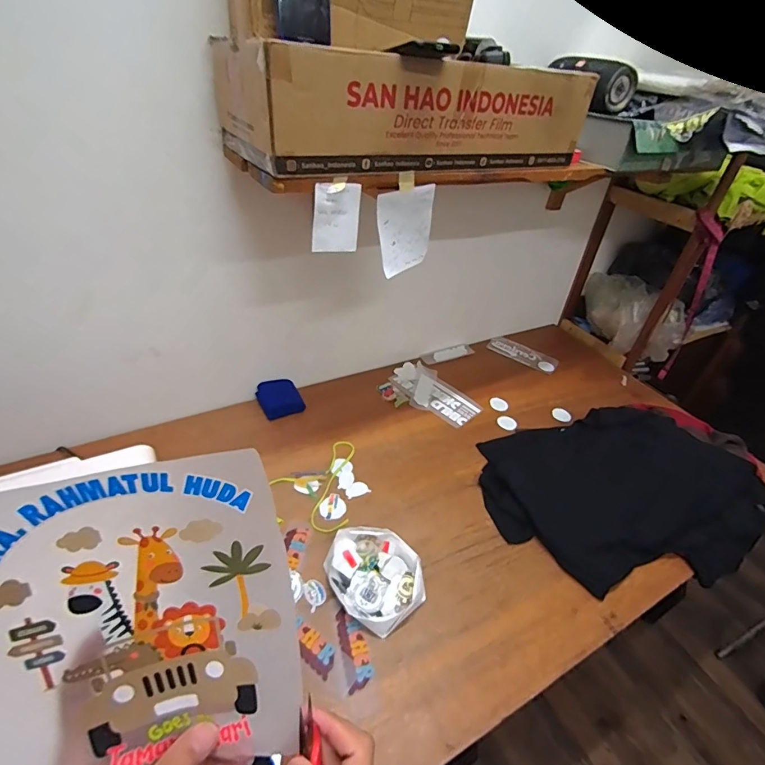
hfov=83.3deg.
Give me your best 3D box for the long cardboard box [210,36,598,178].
[{"bbox_3d":[0.057,-0.495,0.774,0.614,0.154,0.240,-17,44,-25],"label":"long cardboard box"}]

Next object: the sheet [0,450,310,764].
[{"bbox_3d":[-0.149,0.144,0.236,0.205,0.183,0.032,-7,11,-11],"label":"sheet"}]

